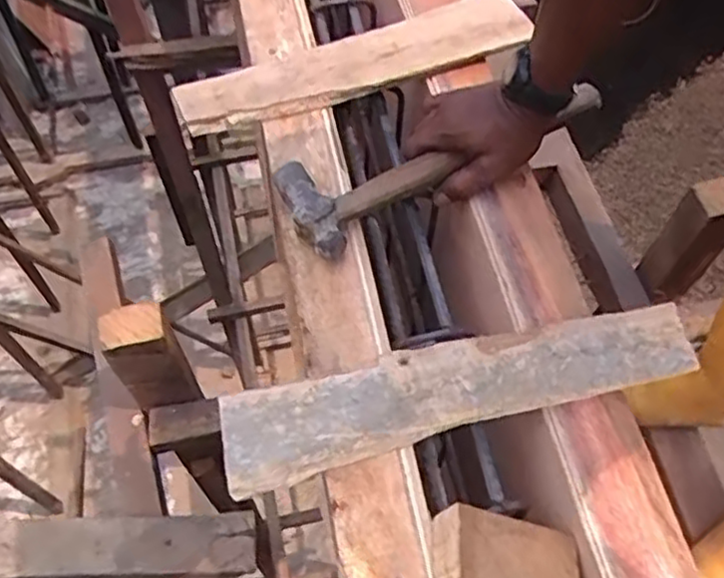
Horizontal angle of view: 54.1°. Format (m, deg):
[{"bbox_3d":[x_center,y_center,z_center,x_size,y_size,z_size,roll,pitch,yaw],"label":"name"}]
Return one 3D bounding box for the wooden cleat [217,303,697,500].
[{"bbox_3d":[0.073,0.072,0.534,0.354,0.019,0.070,-14,61,-9],"label":"wooden cleat"}]

